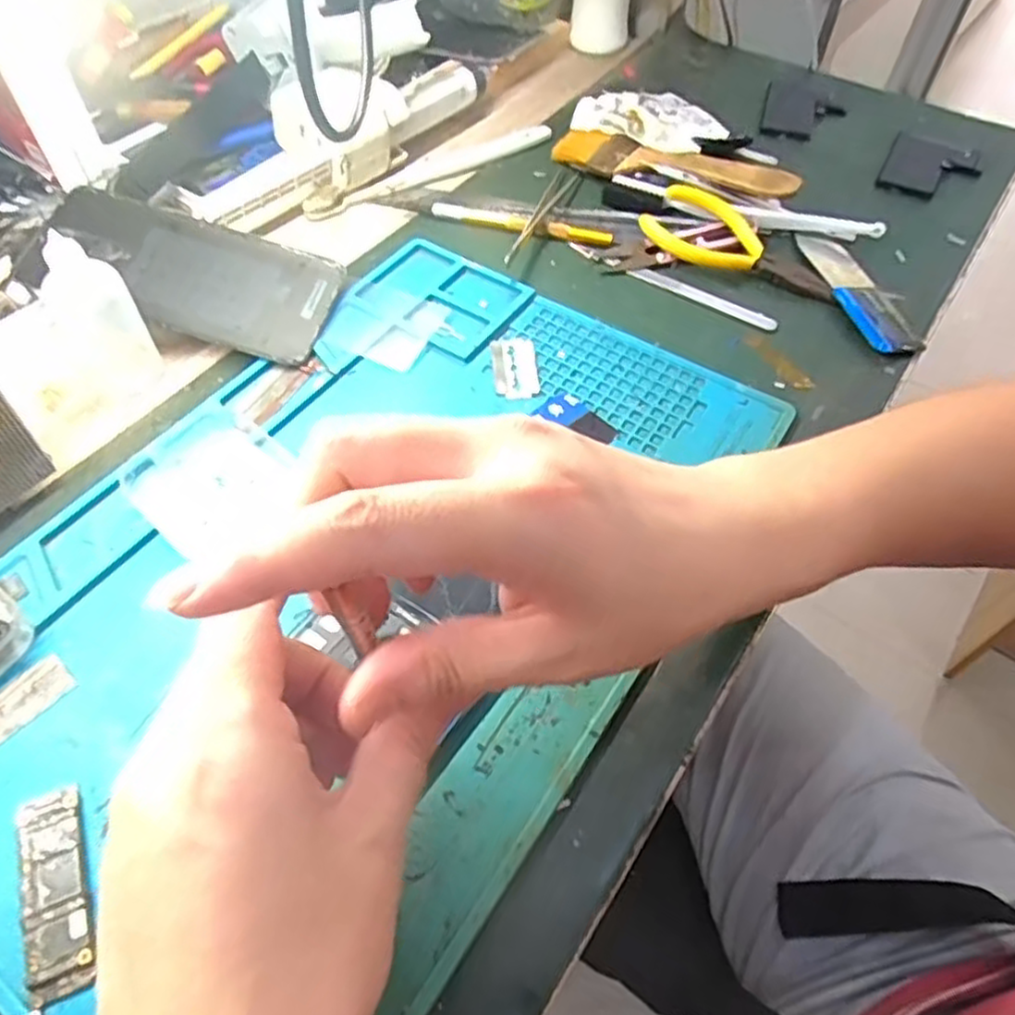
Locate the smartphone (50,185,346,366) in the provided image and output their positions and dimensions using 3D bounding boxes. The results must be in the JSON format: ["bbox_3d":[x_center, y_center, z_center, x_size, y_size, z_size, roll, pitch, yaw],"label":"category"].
[{"bbox_3d":[-0.173,-0.128,0.397,0.154,0.004,0.070,18,67,-1],"label":"smartphone"}]

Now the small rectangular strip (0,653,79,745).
[{"bbox_3d":[-0.185,0.074,0.276,0.018,0.004,0.038,37,62,22],"label":"small rectangular strip"}]

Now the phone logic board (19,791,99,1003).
[{"bbox_3d":[-0.148,0.125,0.239,0.020,0.004,0.063,-15,55,-20],"label":"phone logic board"}]

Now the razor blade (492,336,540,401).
[{"bbox_3d":[0.004,-0.075,0.384,0.023,0.004,0.046,-3,55,-4],"label":"razor blade"}]

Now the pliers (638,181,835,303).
[{"bbox_3d":[0.139,-0.156,0.436,0.120,0.013,0.050,30,59,18],"label":"pliers"}]

